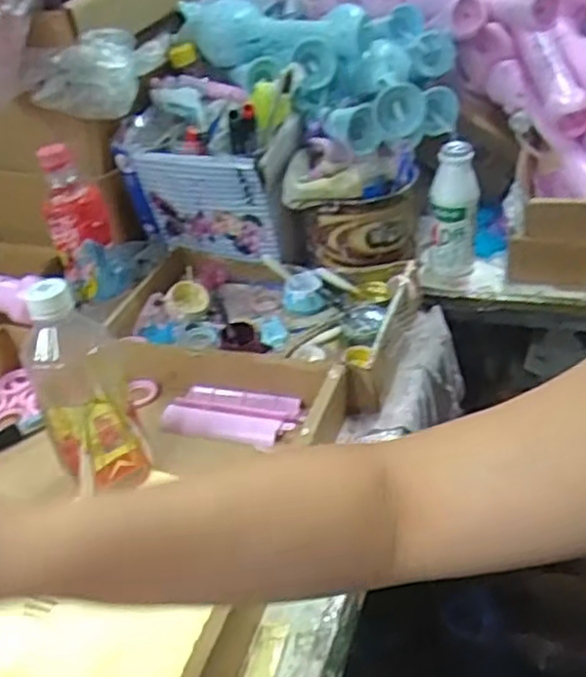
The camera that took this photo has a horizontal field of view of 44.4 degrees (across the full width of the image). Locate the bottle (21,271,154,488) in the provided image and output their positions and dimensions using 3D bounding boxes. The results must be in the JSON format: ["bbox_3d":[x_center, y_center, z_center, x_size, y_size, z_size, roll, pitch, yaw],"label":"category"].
[{"bbox_3d":[-0.163,0.040,0.556,0.067,0.175,0.060,-18,37,-15],"label":"bottle"}]

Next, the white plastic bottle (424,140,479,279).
[{"bbox_3d":[0.176,-0.140,0.791,0.052,0.145,0.044,0,36,9],"label":"white plastic bottle"}]

